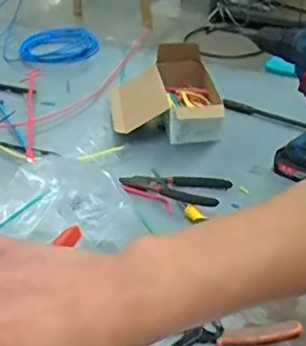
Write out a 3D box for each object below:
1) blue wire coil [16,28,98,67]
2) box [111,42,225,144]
[{"bbox_3d":[-0.214,-0.287,1.284,0.168,0.027,0.192,-26,41,-32],"label":"blue wire coil"},{"bbox_3d":[0.021,-0.134,0.979,0.187,0.095,0.200,1,34,2],"label":"box"}]

